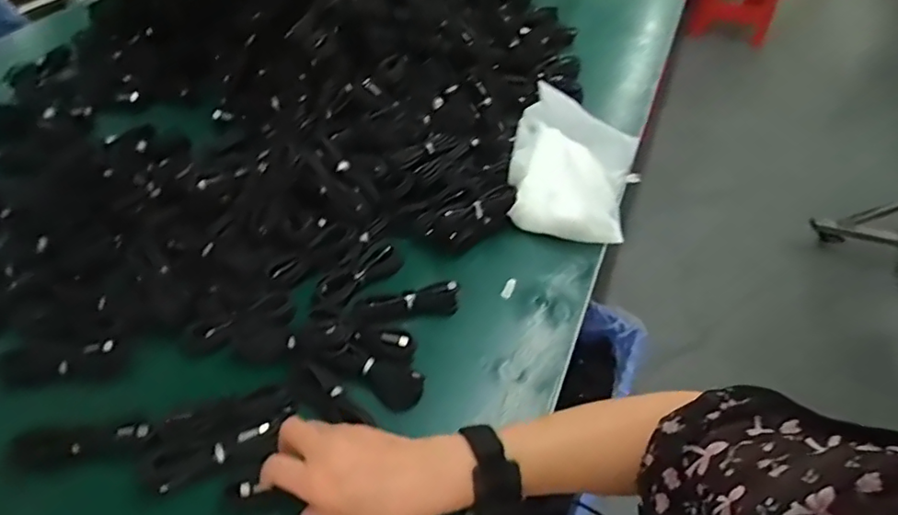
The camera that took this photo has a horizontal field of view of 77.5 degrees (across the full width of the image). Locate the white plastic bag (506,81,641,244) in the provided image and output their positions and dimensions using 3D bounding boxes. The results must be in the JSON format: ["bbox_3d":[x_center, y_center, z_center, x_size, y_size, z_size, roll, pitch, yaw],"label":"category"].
[{"bbox_3d":[0.169,-0.124,0.747,0.167,0.080,0.237,11,47,4],"label":"white plastic bag"}]

